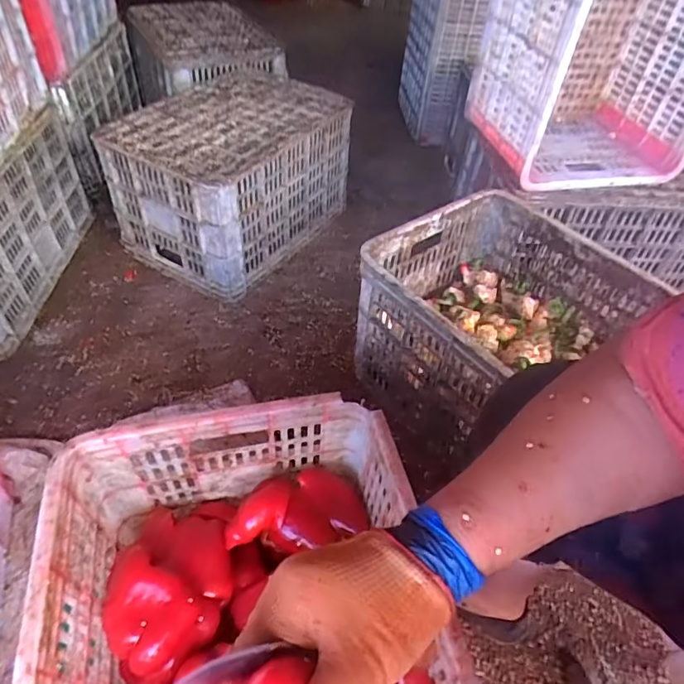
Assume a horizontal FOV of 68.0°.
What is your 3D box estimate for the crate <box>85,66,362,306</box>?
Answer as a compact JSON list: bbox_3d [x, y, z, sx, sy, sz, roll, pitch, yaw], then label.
[{"bbox_3d":[-0.240,-0.376,1.166,0.327,0.292,0.443,26,50,17],"label":"crate"}]

